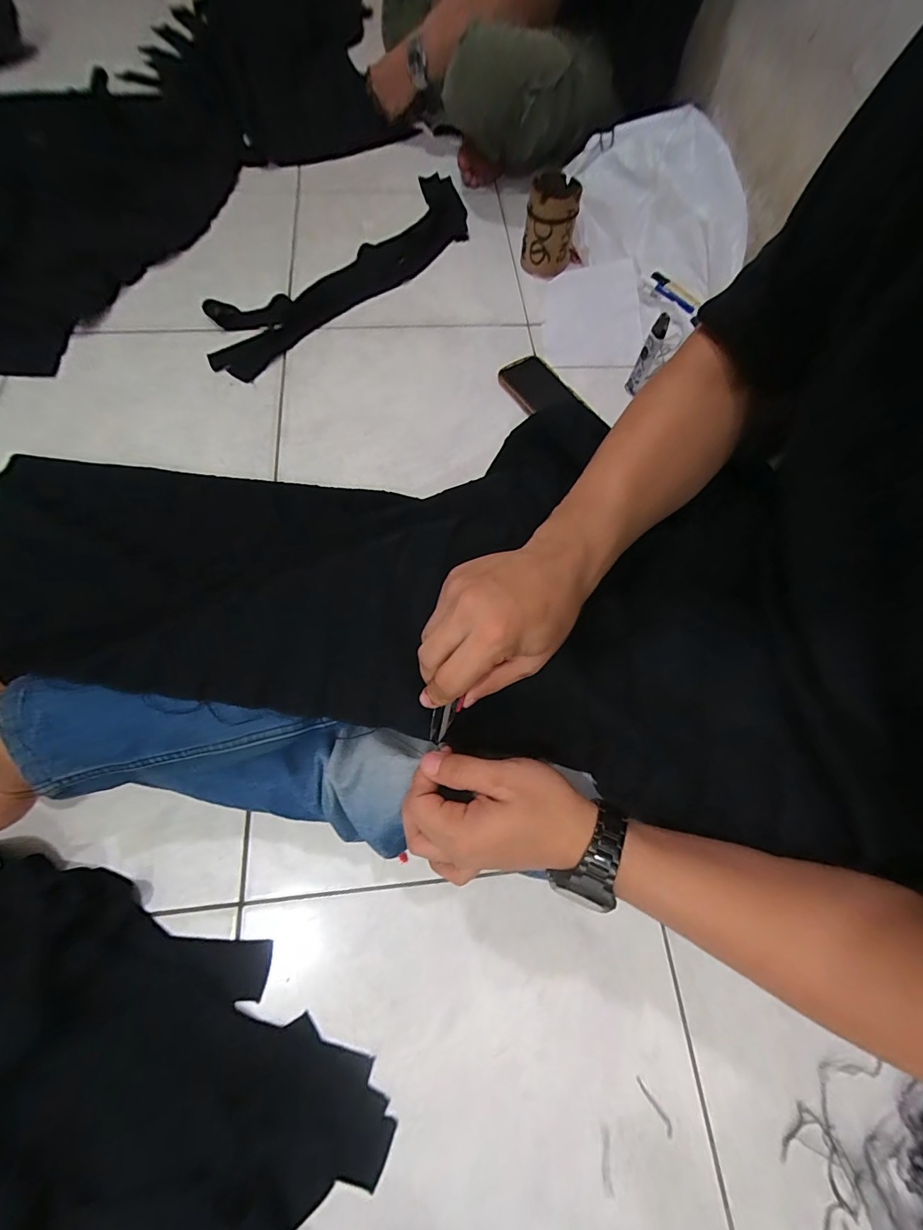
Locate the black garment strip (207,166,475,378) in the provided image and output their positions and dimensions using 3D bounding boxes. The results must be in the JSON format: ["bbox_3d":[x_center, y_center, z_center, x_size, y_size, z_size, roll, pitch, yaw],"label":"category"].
[{"bbox_3d":[-0.191,-0.630,0.773,0.188,0.034,0.639,39,71,12],"label":"black garment strip"}]

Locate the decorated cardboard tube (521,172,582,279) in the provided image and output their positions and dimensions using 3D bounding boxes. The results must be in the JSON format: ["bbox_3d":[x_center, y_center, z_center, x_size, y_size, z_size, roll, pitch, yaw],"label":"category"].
[{"bbox_3d":[0.154,-0.668,0.749,0.085,0.110,0.097,13,67,2],"label":"decorated cardboard tube"}]

